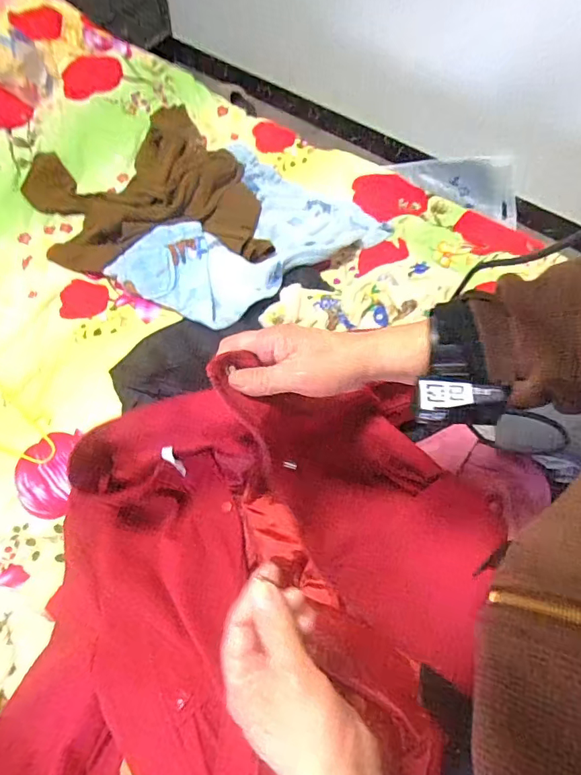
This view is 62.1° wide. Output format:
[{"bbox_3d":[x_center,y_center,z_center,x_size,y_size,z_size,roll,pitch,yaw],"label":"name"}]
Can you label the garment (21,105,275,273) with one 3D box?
[{"bbox_3d":[-0.309,-0.396,0.991,0.449,0.061,0.430,-13,66,-9],"label":"garment"}]

